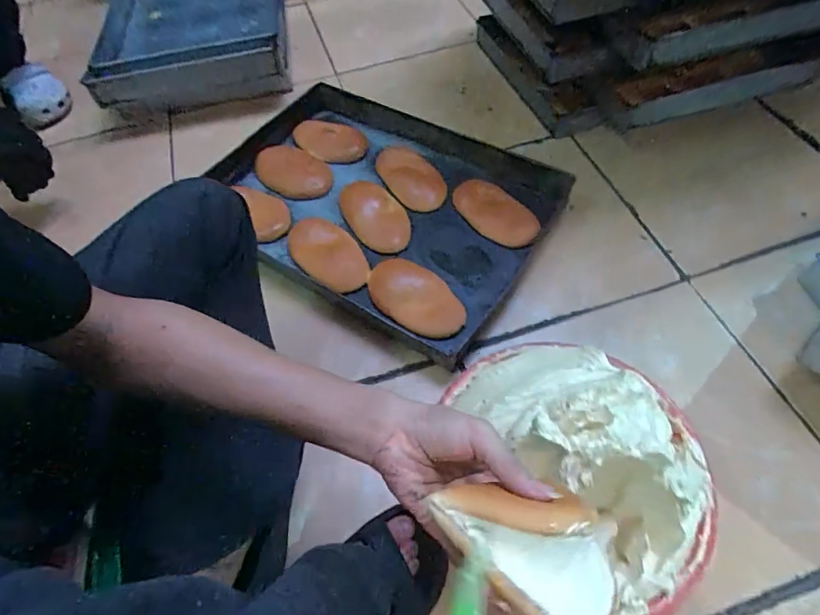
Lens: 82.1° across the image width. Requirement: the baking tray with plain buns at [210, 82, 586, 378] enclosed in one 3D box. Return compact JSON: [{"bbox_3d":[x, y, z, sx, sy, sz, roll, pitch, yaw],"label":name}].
[{"bbox_3d":[-0.073,-0.207,0.881,0.628,0.051,0.428,28,63,21],"label":"baking tray with plain buns"}]

